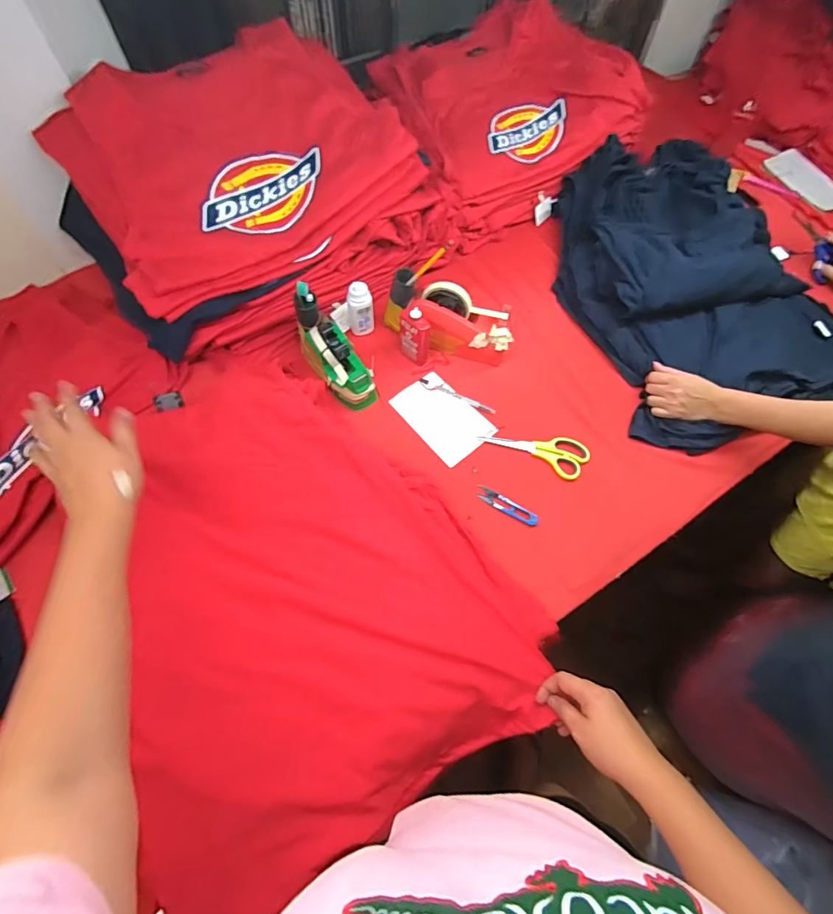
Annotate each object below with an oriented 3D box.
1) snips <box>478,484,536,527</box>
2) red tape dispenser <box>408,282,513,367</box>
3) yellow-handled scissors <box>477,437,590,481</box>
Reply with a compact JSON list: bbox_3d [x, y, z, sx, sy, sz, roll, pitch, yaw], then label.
[{"bbox_3d":[0.145,0.079,0.701,0.102,0.008,0.024,28,64,14],"label":"snips"},{"bbox_3d":[0.085,-0.235,0.786,0.173,0.113,0.069,12,61,6],"label":"red tape dispenser"},{"bbox_3d":[0.206,-0.021,0.752,0.173,0.008,0.072,25,63,13],"label":"yellow-handled scissors"}]

